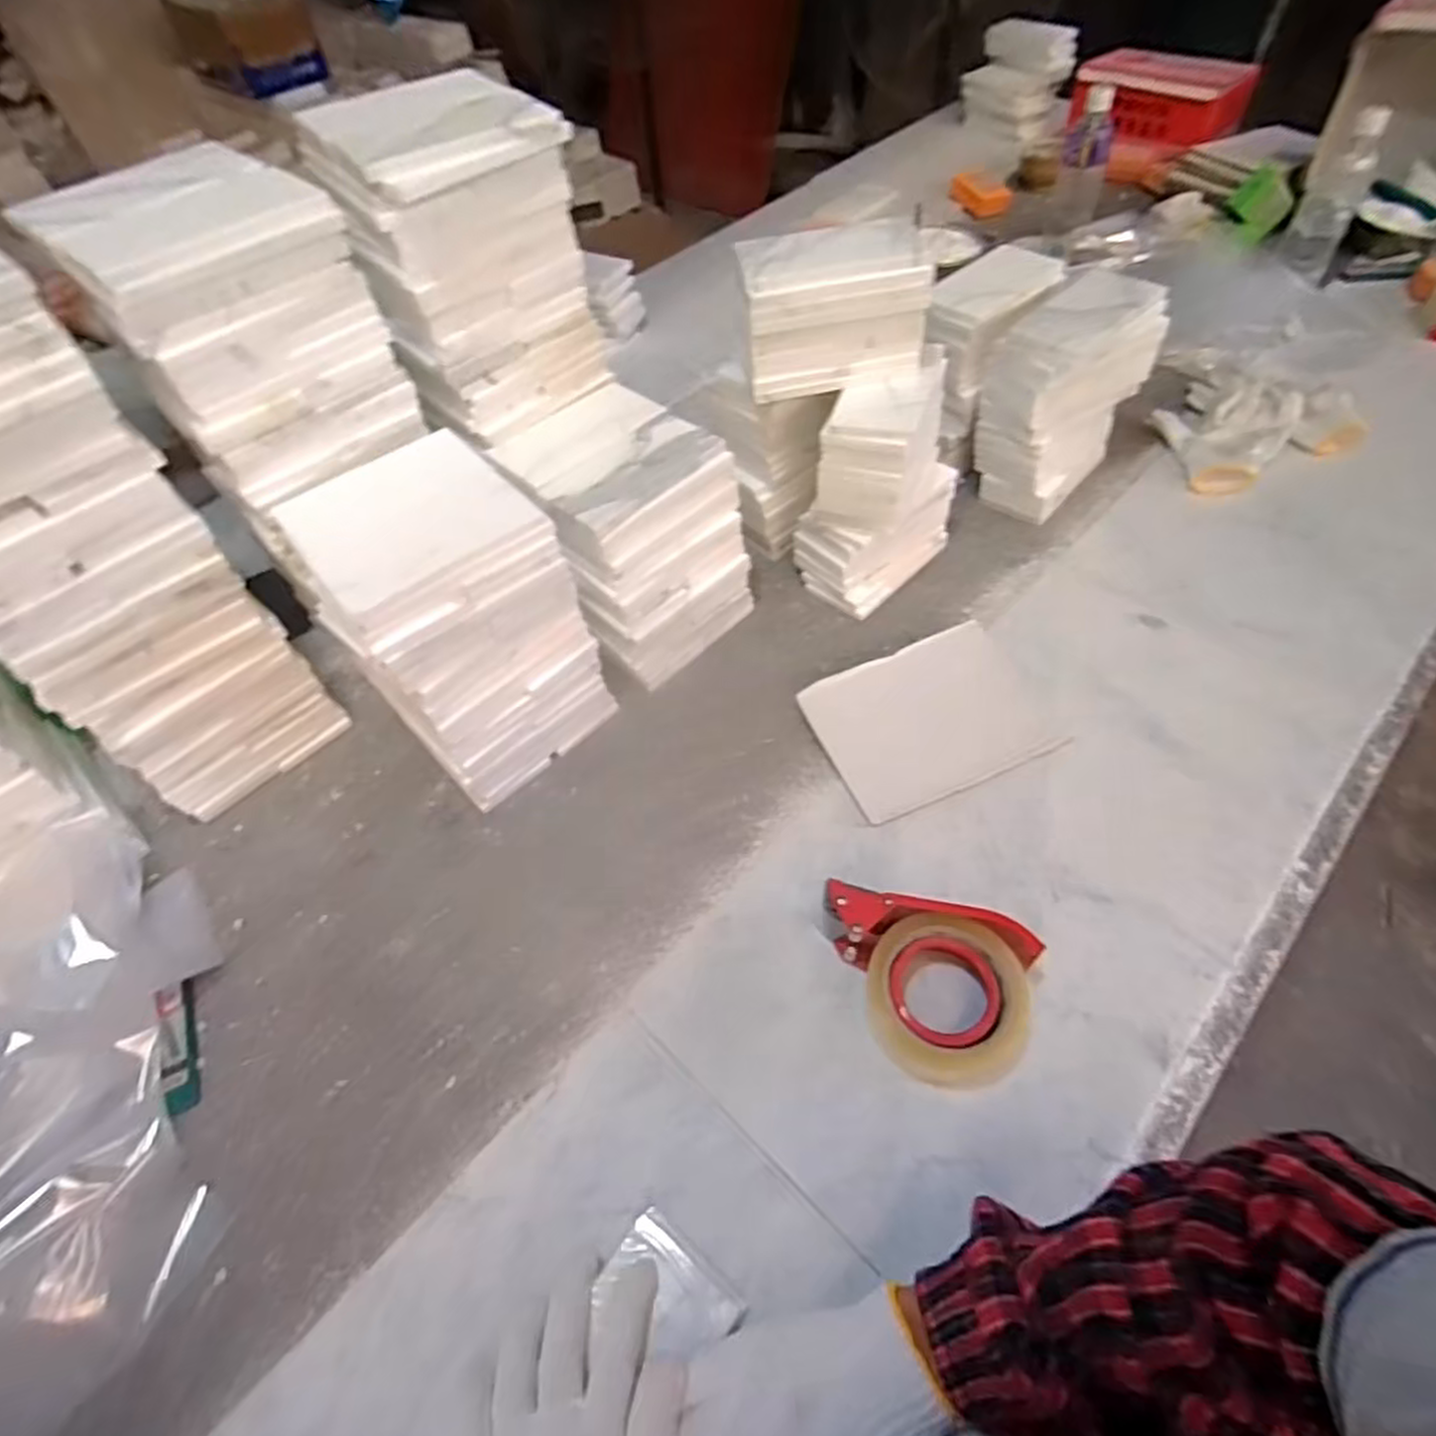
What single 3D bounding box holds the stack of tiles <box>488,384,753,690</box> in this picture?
[{"bbox_3d":[-0.087,-0.162,0.711,0.169,0.202,0.167,33,63,25],"label":"stack of tiles"}]

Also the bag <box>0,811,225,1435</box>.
[{"bbox_3d":[-0.446,0.245,0.500,0.210,0.082,0.341,-36,58,-20],"label":"bag"}]

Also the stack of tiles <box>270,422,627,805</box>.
[{"bbox_3d":[-0.213,-0.077,0.619,0.158,0.251,0.159,-37,58,-21],"label":"stack of tiles"}]

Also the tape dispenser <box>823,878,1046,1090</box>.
[{"bbox_3d":[0.136,0.182,0.499,0.145,0.061,0.106,11,55,14],"label":"tape dispenser"}]

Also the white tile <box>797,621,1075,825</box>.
[{"bbox_3d":[0.189,-0.003,0.662,0.193,0.010,0.148,-23,59,-9],"label":"white tile"}]

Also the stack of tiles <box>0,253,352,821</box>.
[{"bbox_3d":[-0.468,-0.106,0.565,0.166,0.403,0.158,-40,60,-22],"label":"stack of tiles"}]

